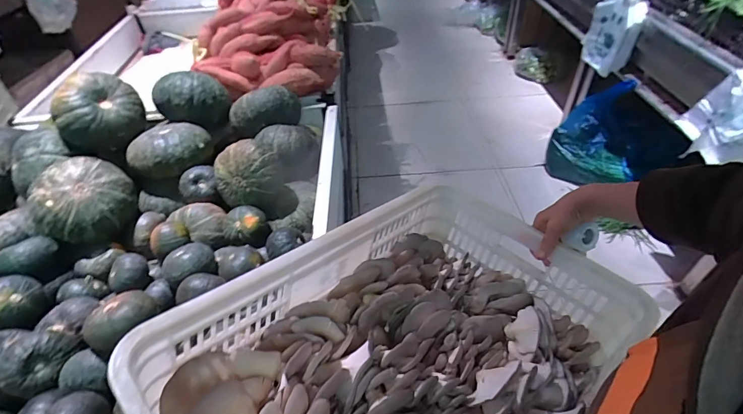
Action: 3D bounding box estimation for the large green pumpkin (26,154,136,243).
[{"bbox_3d":[-0.611,-0.015,0.813,0.182,0.145,0.184,28,51,28],"label":"large green pumpkin"}]

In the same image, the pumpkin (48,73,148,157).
[{"bbox_3d":[-0.623,-0.218,0.886,0.116,0.141,0.159,8,45,11],"label":"pumpkin"}]

